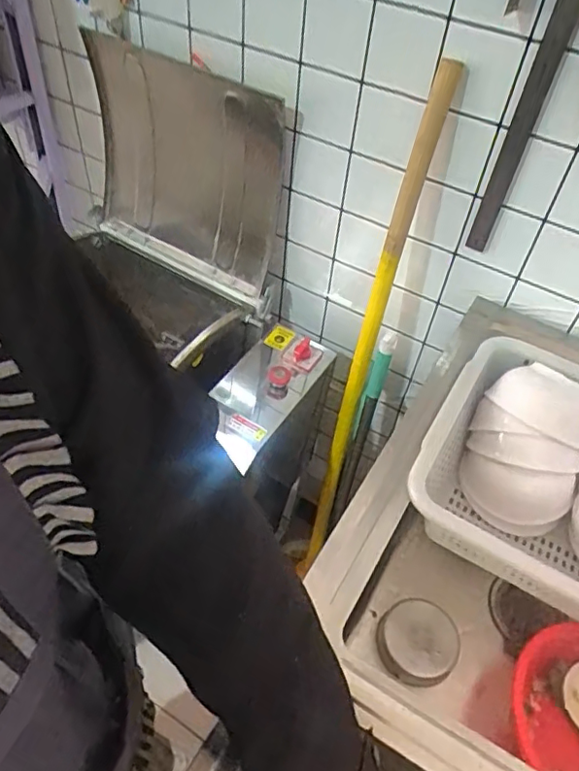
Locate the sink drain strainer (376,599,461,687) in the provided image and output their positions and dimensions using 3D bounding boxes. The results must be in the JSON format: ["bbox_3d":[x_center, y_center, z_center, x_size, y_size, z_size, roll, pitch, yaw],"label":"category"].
[{"bbox_3d":[0.161,0.324,0.719,0.092,0.049,0.096,6,49,0],"label":"sink drain strainer"}]

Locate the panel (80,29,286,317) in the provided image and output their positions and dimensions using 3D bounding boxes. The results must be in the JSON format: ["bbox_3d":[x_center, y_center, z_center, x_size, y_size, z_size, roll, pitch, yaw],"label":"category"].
[{"bbox_3d":[-0.203,-0.380,1.032,0.384,0.356,0.097,31,53,20],"label":"panel"}]

